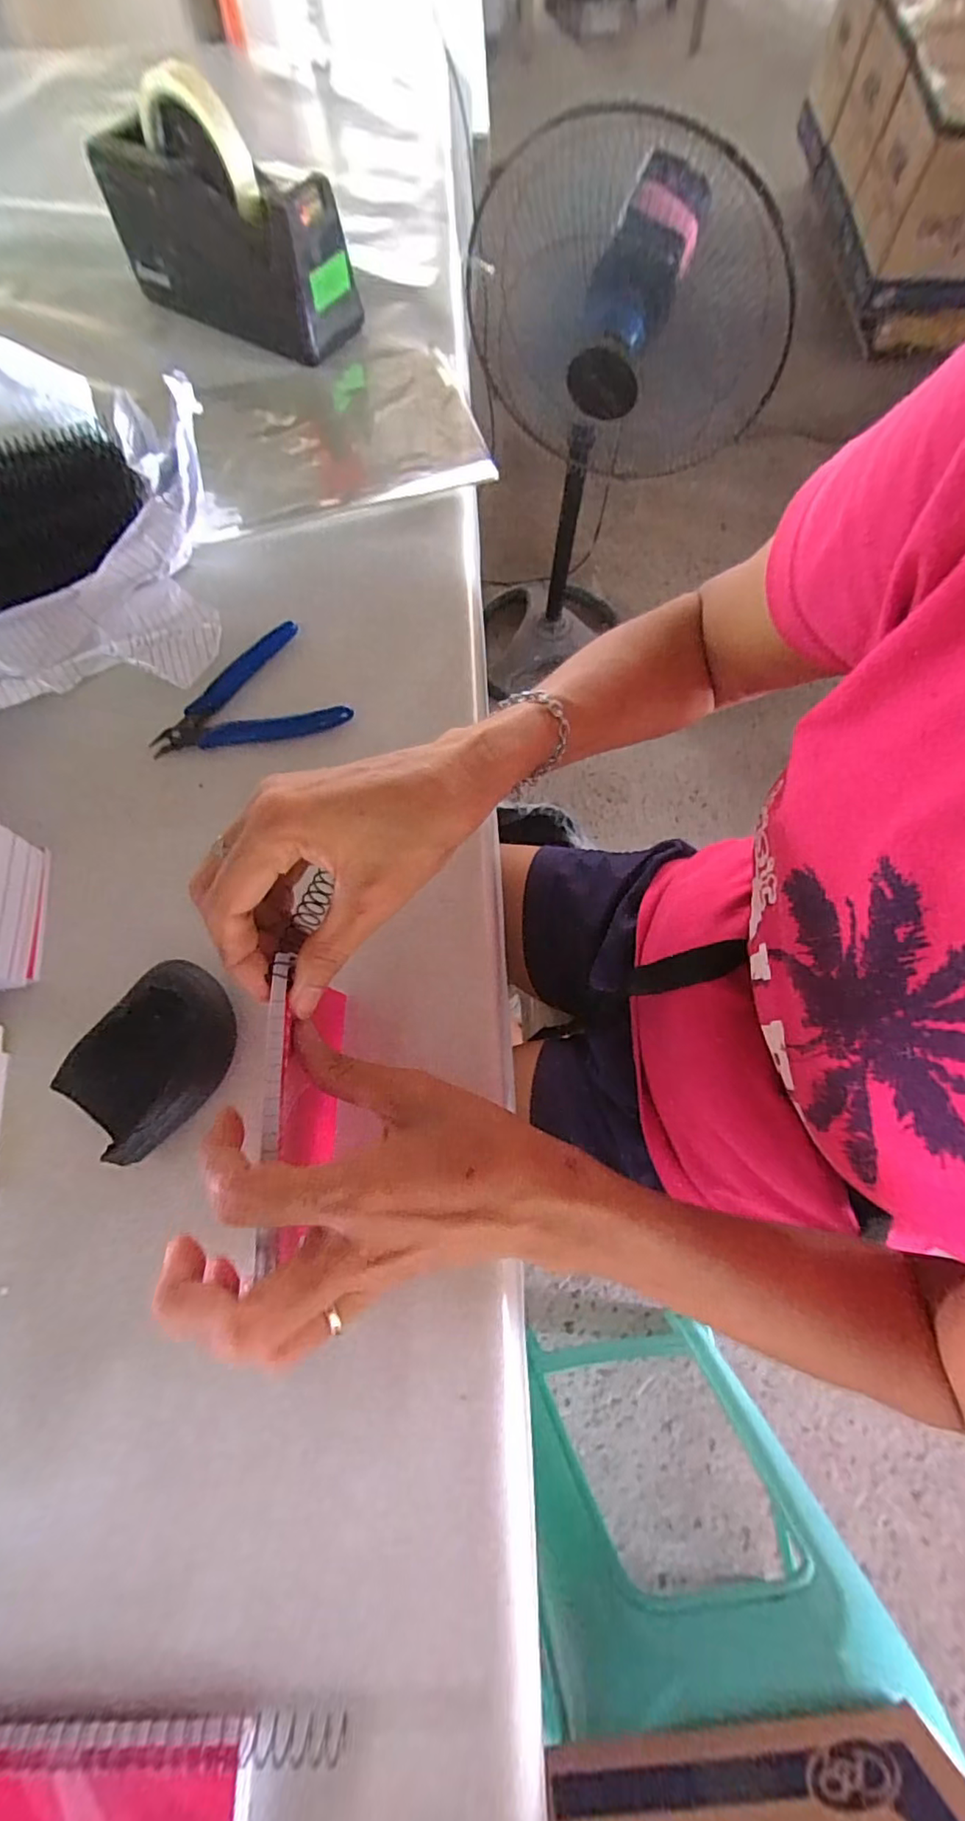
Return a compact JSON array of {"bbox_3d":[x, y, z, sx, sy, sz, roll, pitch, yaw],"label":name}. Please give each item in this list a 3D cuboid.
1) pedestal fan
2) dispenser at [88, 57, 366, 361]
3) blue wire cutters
[{"bbox_3d":[0.191,-0.758,1.046,0.388,0.868,0.376,6,70,3],"label":"pedestal fan"},{"bbox_3d":[-0.209,-0.561,0.474,0.197,0.120,0.068,25,72,10],"label":"dispenser"},{"bbox_3d":[-0.154,-0.147,0.382,0.121,0.008,0.084,-12,70,-3],"label":"blue wire cutters"}]

